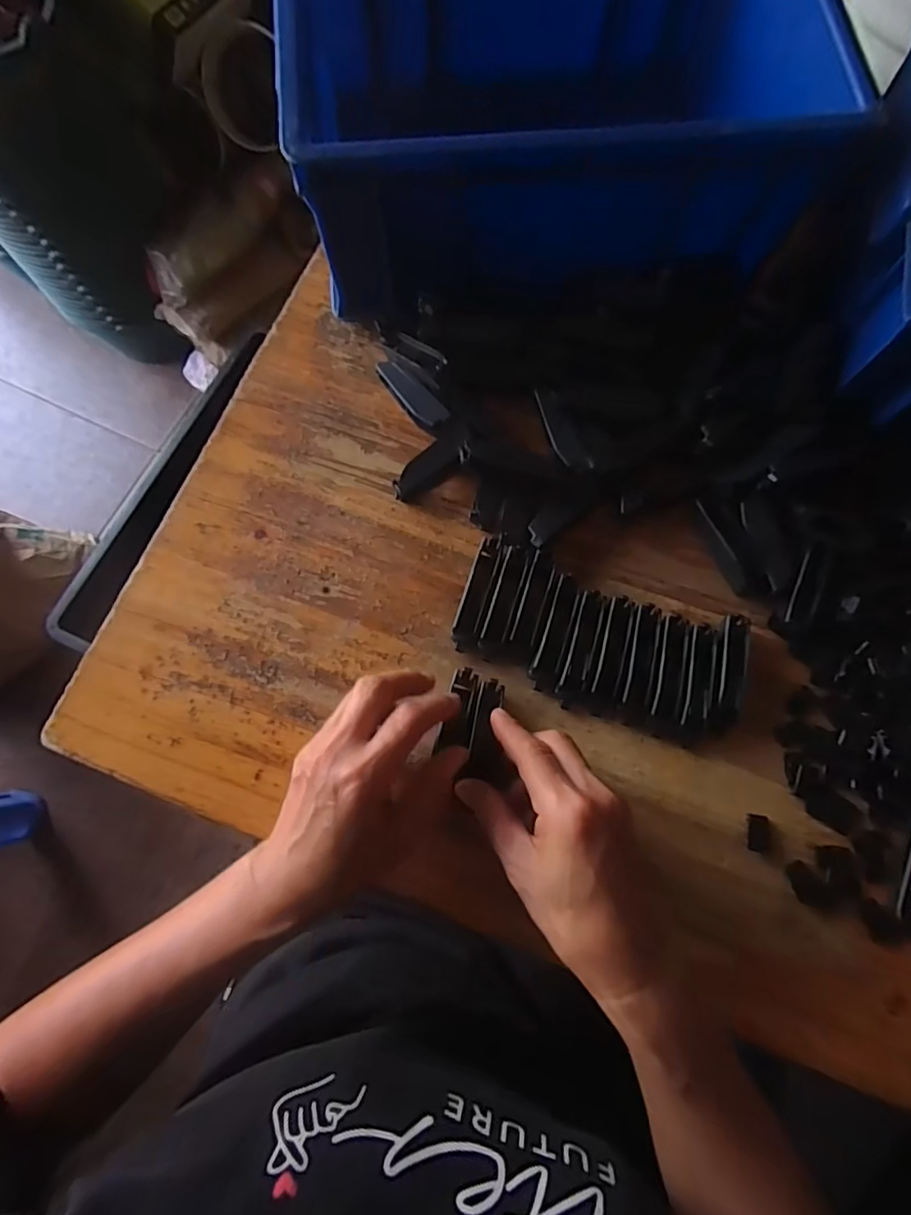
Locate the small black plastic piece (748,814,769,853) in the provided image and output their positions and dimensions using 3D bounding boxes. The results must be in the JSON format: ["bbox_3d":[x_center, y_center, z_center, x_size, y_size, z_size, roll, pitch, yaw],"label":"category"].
[{"bbox_3d":[0.182,0.136,0.333,0.012,0.004,0.021,10,75,1],"label":"small black plastic piece"}]

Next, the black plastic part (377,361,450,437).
[{"bbox_3d":[-0.032,-0.151,0.397,0.016,0.019,0.068,-38,79,-10],"label":"black plastic part"}]

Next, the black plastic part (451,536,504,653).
[{"bbox_3d":[0.014,-0.009,0.361,0.016,0.017,0.075,17,75,3],"label":"black plastic part"}]

